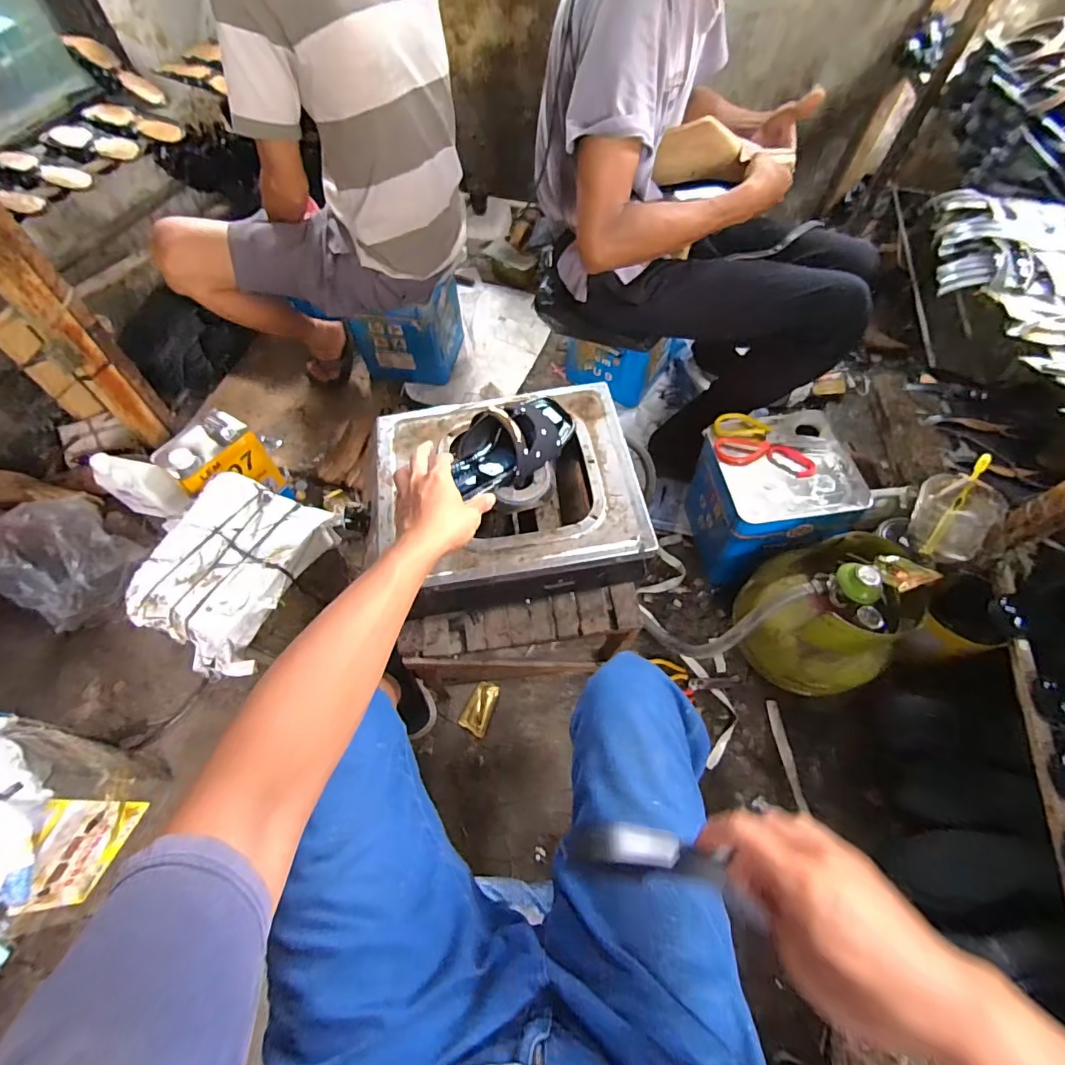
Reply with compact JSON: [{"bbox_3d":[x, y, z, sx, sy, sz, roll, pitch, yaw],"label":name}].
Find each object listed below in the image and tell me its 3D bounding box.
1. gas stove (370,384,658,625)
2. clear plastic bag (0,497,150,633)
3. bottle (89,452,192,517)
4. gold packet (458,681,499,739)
[{"bbox_3d":[-0.039,-0.045,0.683,0.341,0.125,0.299,-8,61,-4],"label":"gas stove"},{"bbox_3d":[-0.996,0.061,1.045,0.273,0.135,0.236,23,63,13],"label":"clear plastic bag"},{"bbox_3d":[-0.870,-0.100,1.084,0.134,0.156,0.068,8,61,5],"label":"bottle"},{"bbox_3d":[-0.099,0.339,0.943,0.052,0.018,0.094,23,63,13],"label":"gold packet"}]

